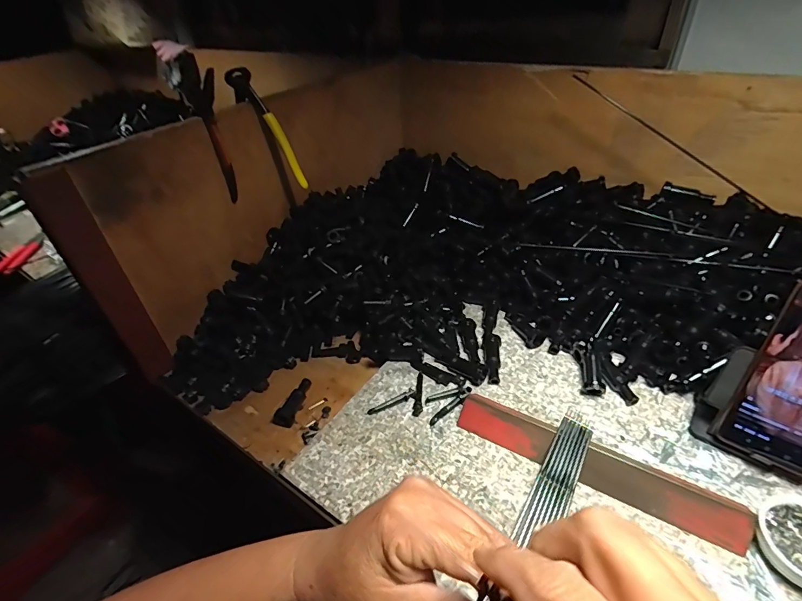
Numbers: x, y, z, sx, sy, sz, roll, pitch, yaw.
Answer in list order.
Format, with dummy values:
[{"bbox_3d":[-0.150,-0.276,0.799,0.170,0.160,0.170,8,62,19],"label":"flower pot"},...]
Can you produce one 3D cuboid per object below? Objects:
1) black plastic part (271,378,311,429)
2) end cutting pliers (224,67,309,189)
[{"bbox_3d":[-0.132,0.125,0.517,0.025,0.016,0.068,9,40,17],"label":"black plastic part"},{"bbox_3d":[-0.172,-0.227,0.560,0.030,0.163,0.025,-18,32,24],"label":"end cutting pliers"}]

